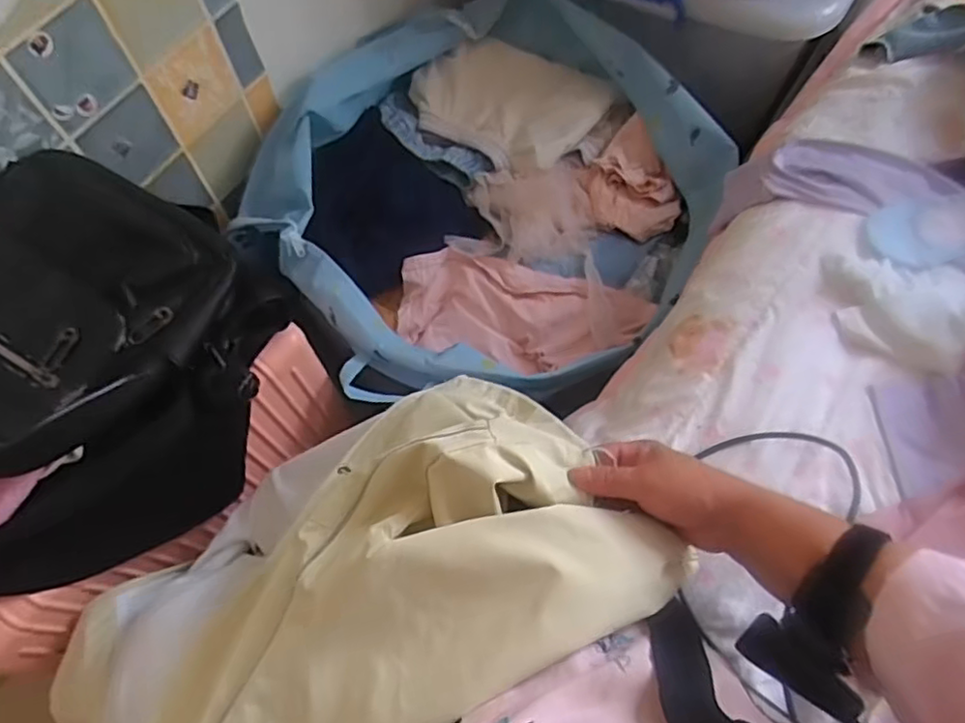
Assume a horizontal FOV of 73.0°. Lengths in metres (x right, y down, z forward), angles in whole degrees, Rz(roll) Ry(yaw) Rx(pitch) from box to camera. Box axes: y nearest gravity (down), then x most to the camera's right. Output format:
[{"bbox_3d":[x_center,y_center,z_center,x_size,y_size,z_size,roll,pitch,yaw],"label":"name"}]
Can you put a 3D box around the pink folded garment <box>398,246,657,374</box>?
[{"bbox_3d":[0.047,-0.059,0.819,0.308,0.042,0.138,11,67,7],"label":"pink folded garment"}]

